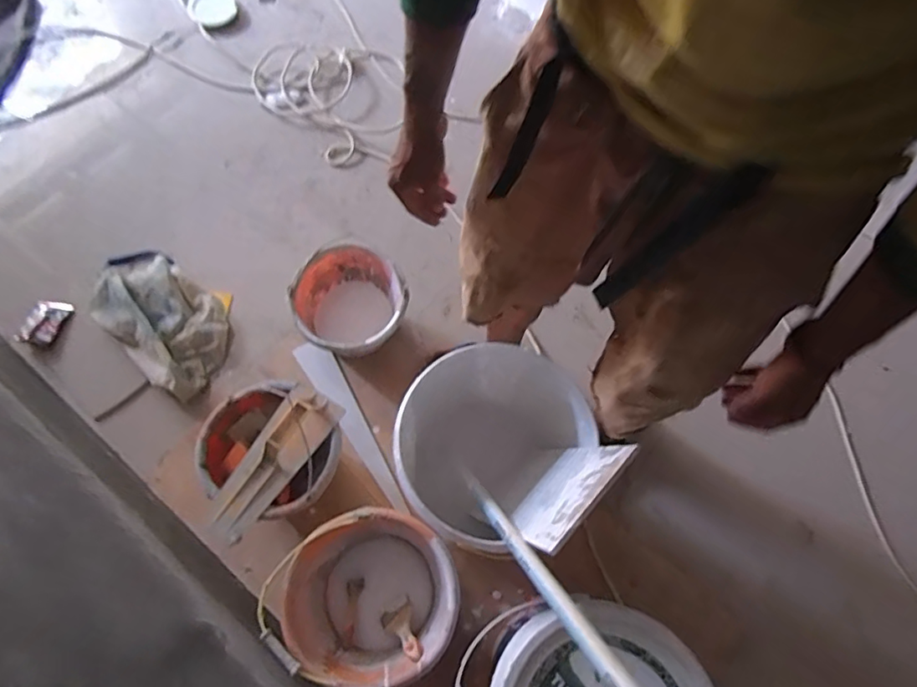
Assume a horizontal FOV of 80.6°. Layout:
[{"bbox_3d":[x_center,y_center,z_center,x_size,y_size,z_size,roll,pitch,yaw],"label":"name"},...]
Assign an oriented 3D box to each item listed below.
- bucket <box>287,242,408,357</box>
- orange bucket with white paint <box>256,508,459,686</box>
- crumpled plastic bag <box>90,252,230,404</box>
[{"bbox_3d":[-0.225,-0.077,1.178,0.222,0.181,0.226,0,70,-1],"label":"bucket"},{"bbox_3d":[-0.150,0.443,0.955,0.275,0.217,0.275,0,70,-1],"label":"orange bucket with white paint"},{"bbox_3d":[-0.673,-0.066,1.227,0.387,0.073,0.220,42,74,13],"label":"crumpled plastic bag"}]

